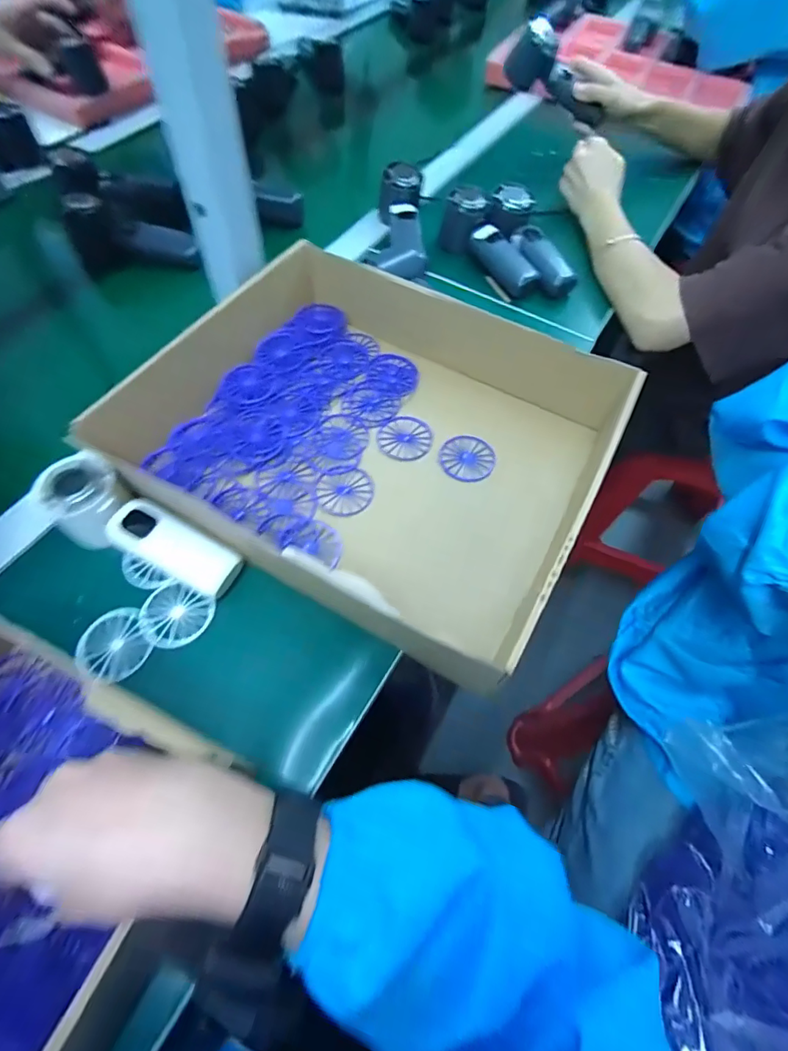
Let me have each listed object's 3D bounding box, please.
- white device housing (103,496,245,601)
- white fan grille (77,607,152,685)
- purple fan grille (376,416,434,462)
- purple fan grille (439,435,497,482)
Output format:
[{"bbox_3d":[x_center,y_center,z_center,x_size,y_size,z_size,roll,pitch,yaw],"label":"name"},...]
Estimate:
[{"bbox_3d":[-0.164,0.015,0.367,0.095,0.034,0.039,24,63,9],"label":"white device housing"},{"bbox_3d":[-0.202,0.086,0.345,0.045,0.004,0.052,-28,67,-17],"label":"white fan grille"},{"bbox_3d":[0.010,-0.081,0.452,0.047,0.008,0.051,2,62,-3],"label":"purple fan grille"},{"bbox_3d":[0.067,-0.062,0.441,0.049,0.004,0.049,2,62,-3],"label":"purple fan grille"}]

